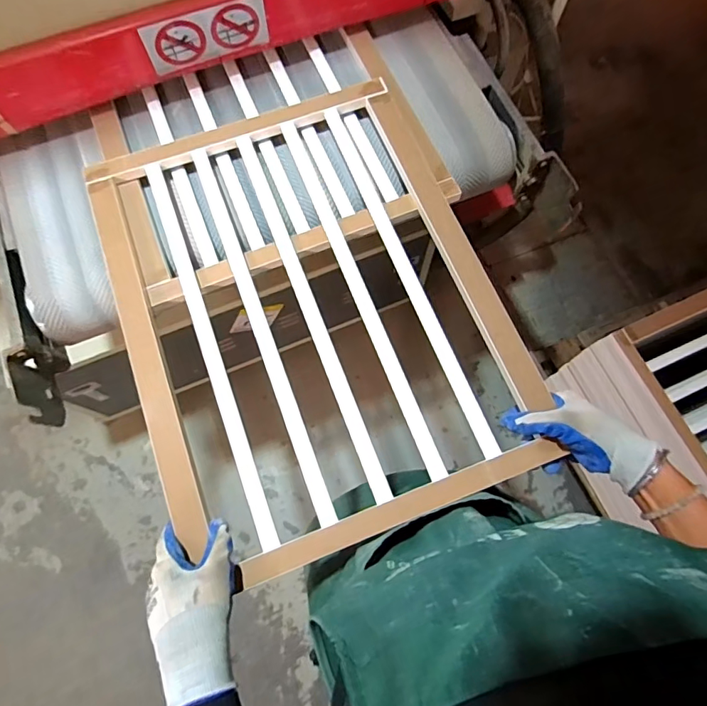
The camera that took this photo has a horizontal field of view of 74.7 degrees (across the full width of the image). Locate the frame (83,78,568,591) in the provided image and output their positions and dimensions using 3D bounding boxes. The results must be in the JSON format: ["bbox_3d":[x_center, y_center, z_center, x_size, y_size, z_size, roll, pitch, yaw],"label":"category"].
[{"bbox_3d":[-0.066,-0.081,0.616,0.463,0.030,0.630,-20,72,-7],"label":"frame"}]

